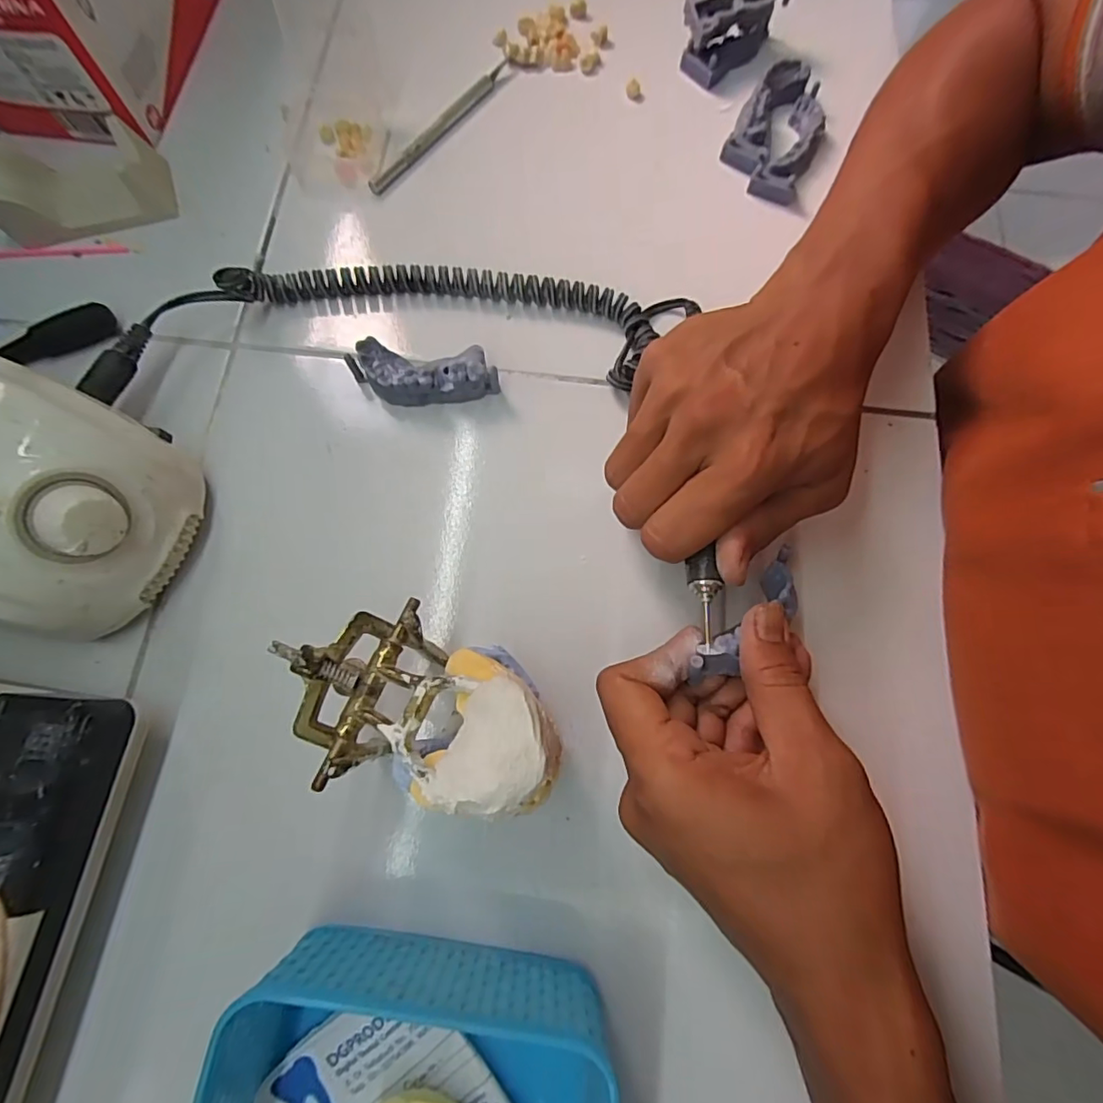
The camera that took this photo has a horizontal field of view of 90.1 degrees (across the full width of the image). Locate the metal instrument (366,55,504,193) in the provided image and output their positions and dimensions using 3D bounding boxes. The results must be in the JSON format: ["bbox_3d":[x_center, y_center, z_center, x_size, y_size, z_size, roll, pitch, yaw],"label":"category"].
[{"bbox_3d":[-0.069,-0.277,0.356,0.011,0.011,0.135,34,75,8],"label":"metal instrument"}]

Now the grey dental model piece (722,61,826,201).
[{"bbox_3d":[0.148,-0.273,0.355,0.053,0.023,0.092,27,75,7],"label":"grey dental model piece"}]

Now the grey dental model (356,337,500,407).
[{"bbox_3d":[-0.066,-0.097,0.301,0.072,0.023,0.026,0,74,-1],"label":"grey dental model"}]

